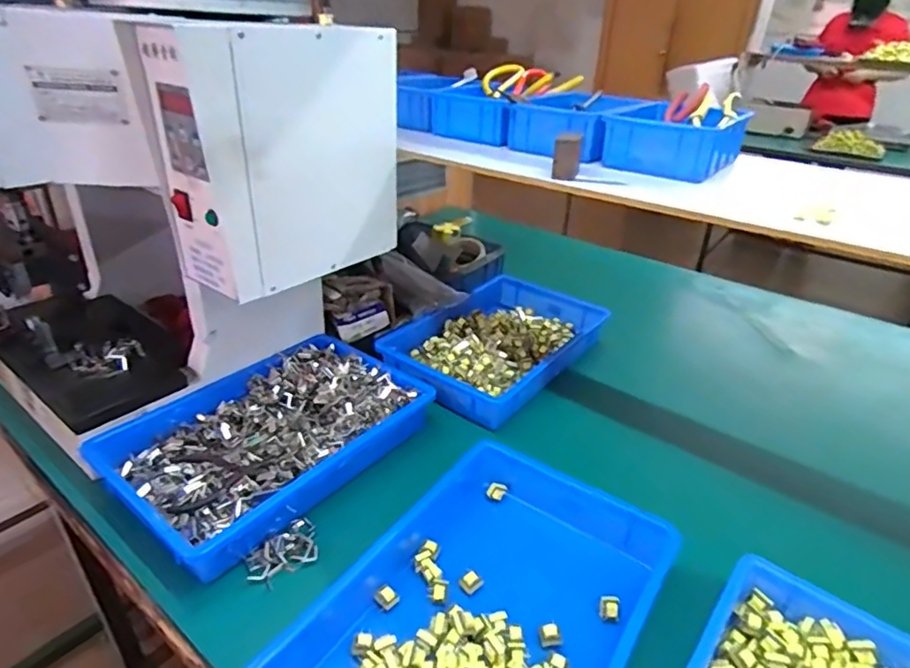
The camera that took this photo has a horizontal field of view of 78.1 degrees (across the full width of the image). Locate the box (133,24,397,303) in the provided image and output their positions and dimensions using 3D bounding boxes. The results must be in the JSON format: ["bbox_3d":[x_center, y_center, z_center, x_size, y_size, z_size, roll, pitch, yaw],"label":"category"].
[{"bbox_3d":[-0.191,-0.202,0.642,0.118,0.252,0.241,22,35,30],"label":"box"}]

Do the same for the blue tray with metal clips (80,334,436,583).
[{"bbox_3d":[-0.230,0.125,0.718,0.242,0.056,0.361,24,36,32],"label":"blue tray with metal clips"}]

